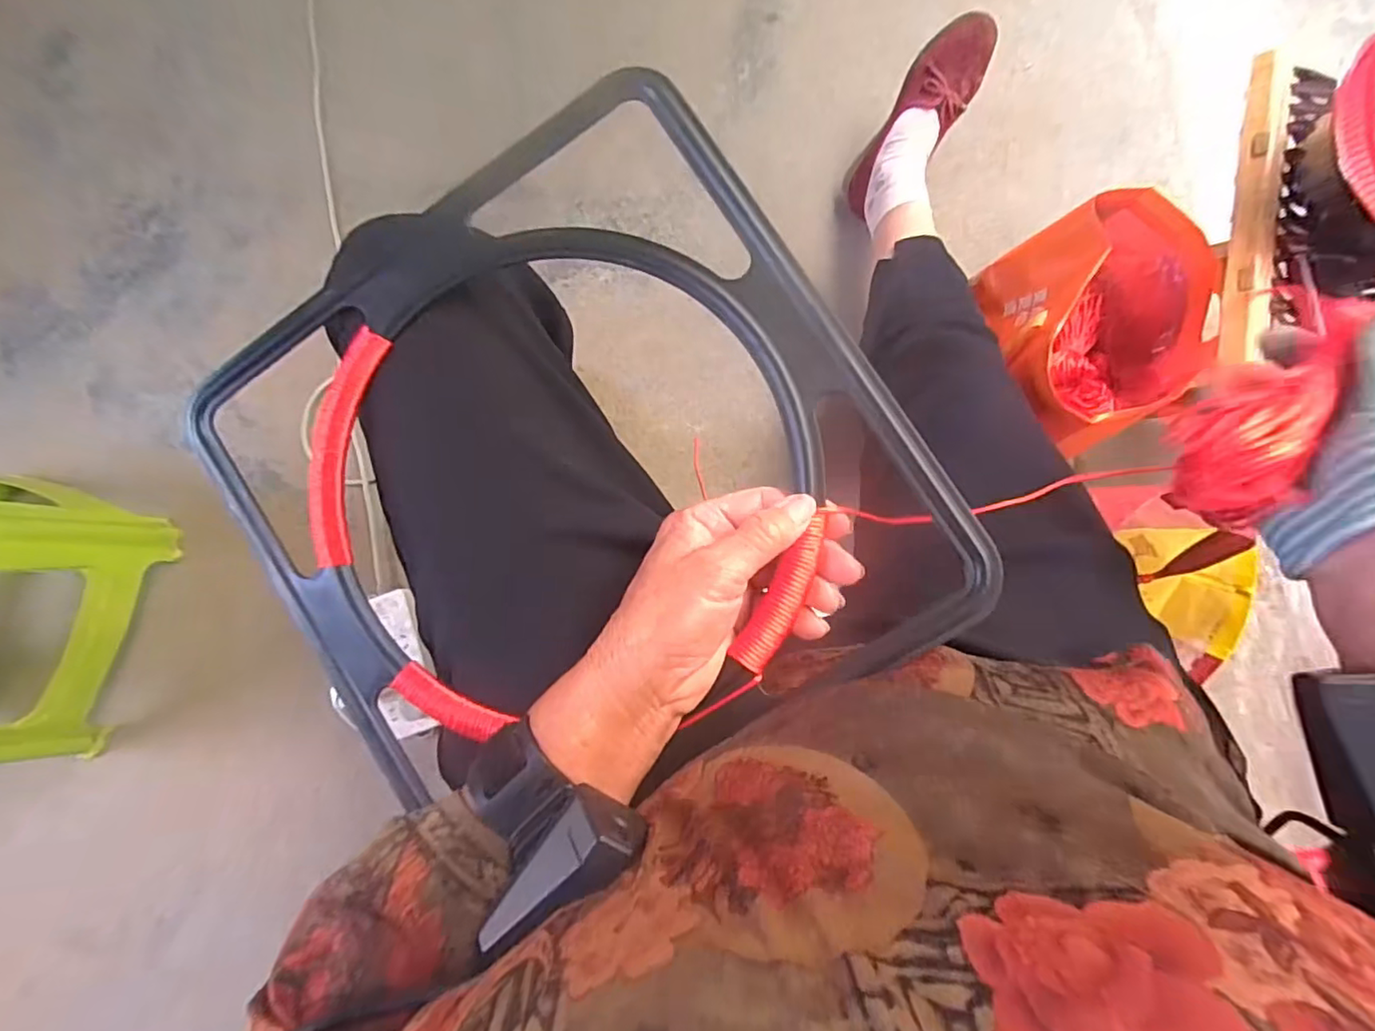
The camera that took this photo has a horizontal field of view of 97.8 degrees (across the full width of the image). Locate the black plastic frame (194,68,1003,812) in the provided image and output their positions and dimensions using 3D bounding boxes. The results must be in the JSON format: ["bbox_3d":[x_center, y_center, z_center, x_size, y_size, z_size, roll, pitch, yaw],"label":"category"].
[{"bbox_3d":[-0.070,-0.019,0.315,0.336,0.022,0.322,-29,87,7],"label":"black plastic frame"}]

